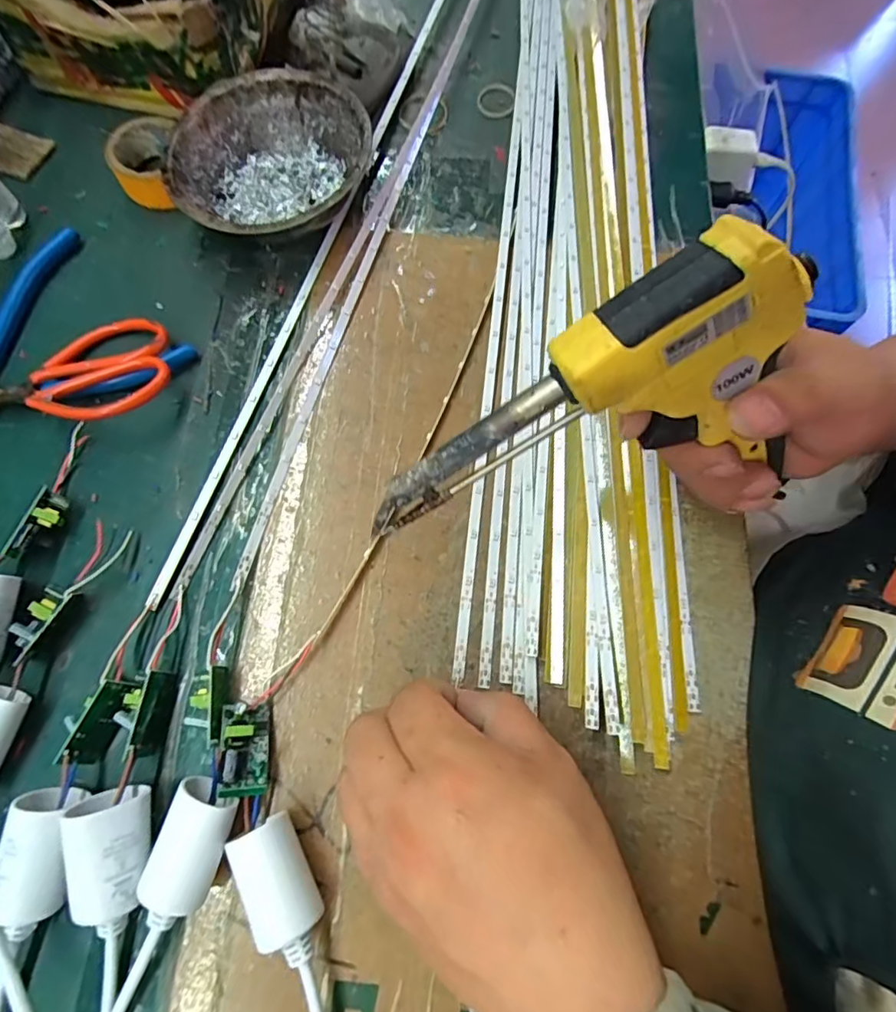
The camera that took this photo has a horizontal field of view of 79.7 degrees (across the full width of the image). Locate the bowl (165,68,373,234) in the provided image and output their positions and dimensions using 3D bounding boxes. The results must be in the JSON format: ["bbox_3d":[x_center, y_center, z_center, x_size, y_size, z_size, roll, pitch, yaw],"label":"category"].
[{"bbox_3d":[-0.110,-0.213,0.343,0.120,0.044,0.124,0,71,0],"label":"bowl"}]

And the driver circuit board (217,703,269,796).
[{"bbox_3d":[-0.090,0.109,0.241,0.024,0.014,0.038,19,53,-40],"label":"driver circuit board"}]

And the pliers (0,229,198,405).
[{"bbox_3d":[-0.243,-0.090,0.316,0.129,0.016,0.132,43,76,13],"label":"pliers"}]

